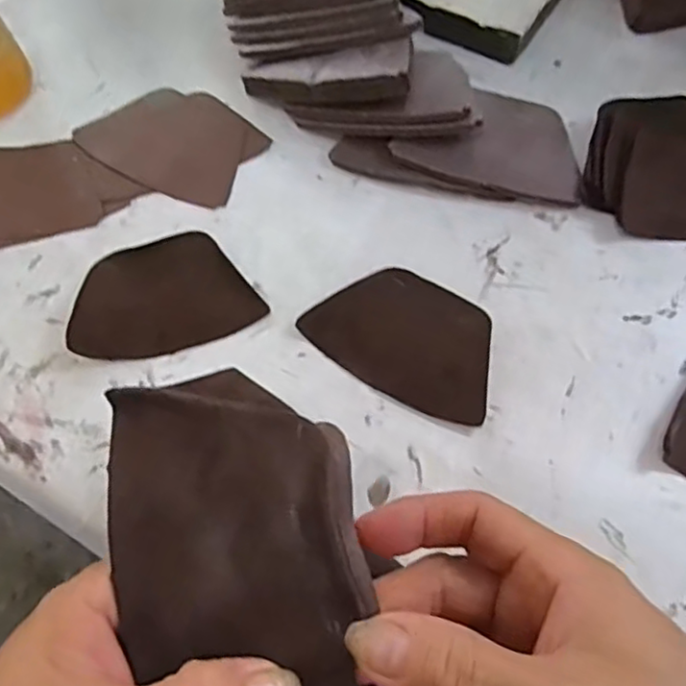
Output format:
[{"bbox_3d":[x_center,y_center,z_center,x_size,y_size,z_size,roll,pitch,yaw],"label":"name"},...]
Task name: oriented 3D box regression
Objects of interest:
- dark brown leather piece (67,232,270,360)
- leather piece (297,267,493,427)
[{"bbox_3d":[-0.102,-0.030,0.374,0.099,0.017,0.073,-16,63,-7],"label":"dark brown leather piece"},{"bbox_3d":[0.038,-0.005,0.366,0.105,0.005,0.072,30,67,16],"label":"leather piece"}]

